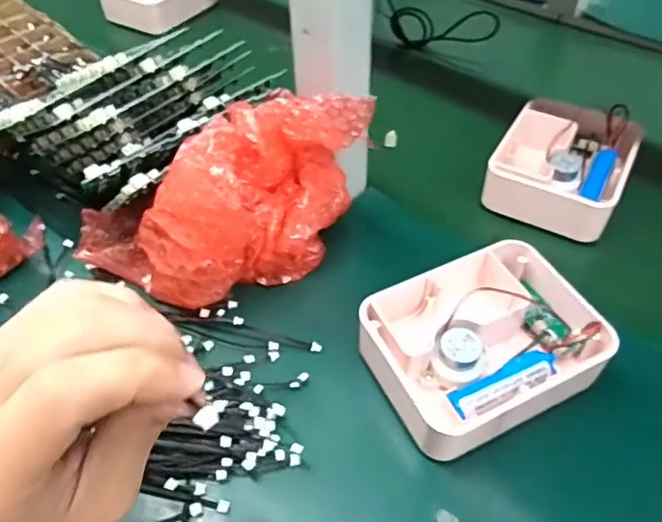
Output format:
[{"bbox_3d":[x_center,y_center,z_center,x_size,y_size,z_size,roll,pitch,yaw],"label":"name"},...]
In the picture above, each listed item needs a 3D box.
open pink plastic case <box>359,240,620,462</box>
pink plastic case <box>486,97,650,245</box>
[{"bbox_3d":[0.094,0.049,0.357,0.129,0.042,0.100,-21,50,-15],"label":"open pink plastic case"},{"bbox_3d":[0.194,-0.084,0.484,0.100,0.044,0.119,22,52,21],"label":"pink plastic case"}]

